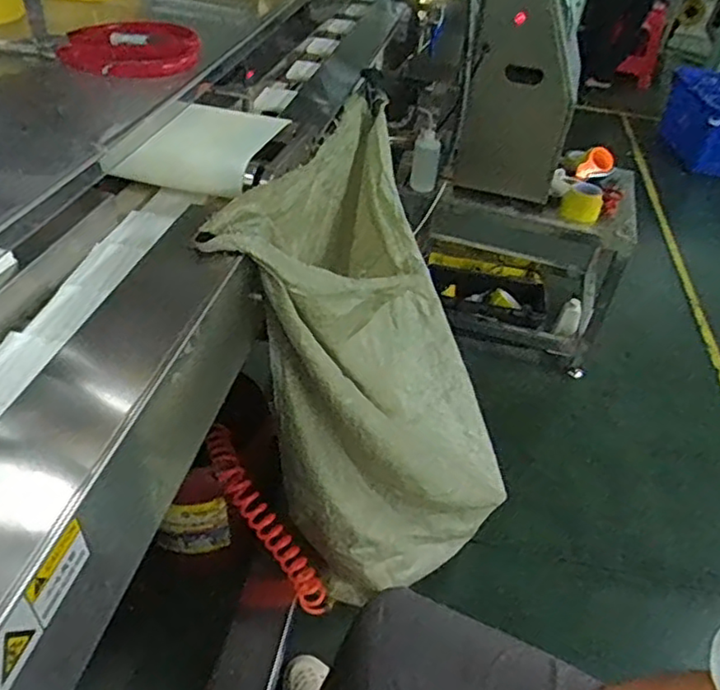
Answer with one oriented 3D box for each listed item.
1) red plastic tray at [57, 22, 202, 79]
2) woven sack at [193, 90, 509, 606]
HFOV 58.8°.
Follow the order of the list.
[{"bbox_3d":[-0.168,-0.219,0.472,0.095,0.018,0.077,0,39,-9],"label":"red plastic tray"},{"bbox_3d":[0.085,0.052,1.162,0.446,0.773,0.663,15,39,10],"label":"woven sack"}]

